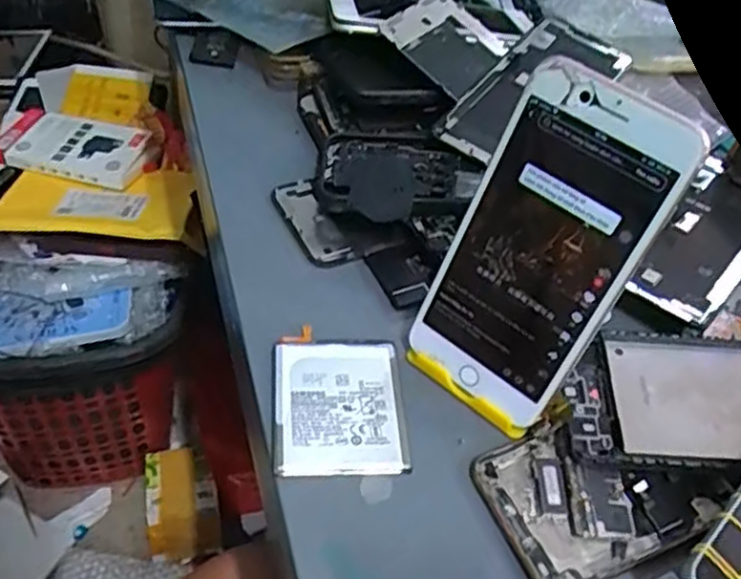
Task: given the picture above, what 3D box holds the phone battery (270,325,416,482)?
[{"bbox_3d":[-0.015,0.052,0.343,0.060,0.005,0.073,1,48,-9],"label":"phone battery"}]

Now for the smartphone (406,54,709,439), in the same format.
[{"bbox_3d":[0.072,-0.012,0.318,0.071,0.161,0.004,37,32,20],"label":"smartphone"}]

